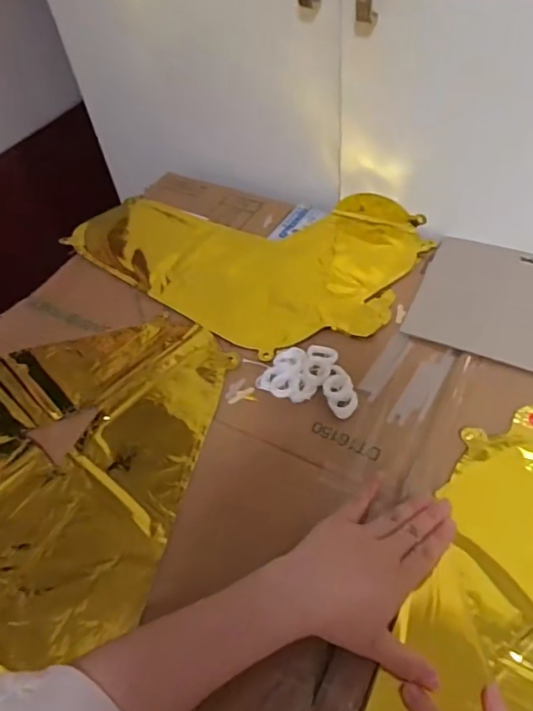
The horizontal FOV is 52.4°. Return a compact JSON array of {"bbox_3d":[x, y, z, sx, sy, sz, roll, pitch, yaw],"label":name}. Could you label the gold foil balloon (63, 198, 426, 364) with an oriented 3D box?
[{"bbox_3d":[-0.027,-0.138,0.653,0.394,0.018,0.260,27,59,25],"label":"gold foil balloon"}]

